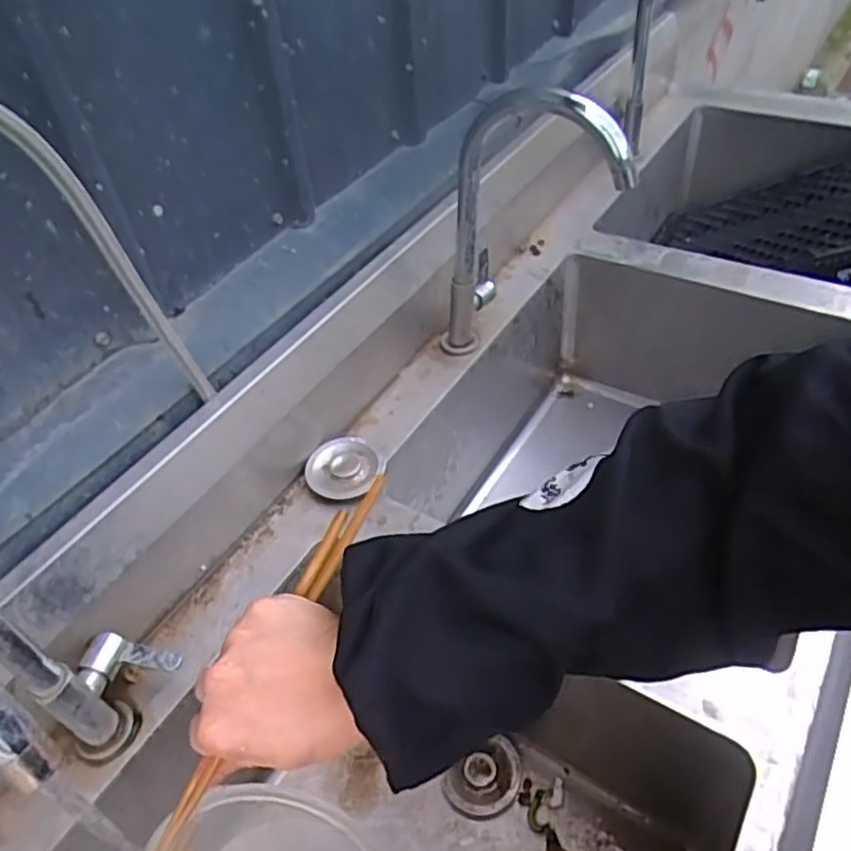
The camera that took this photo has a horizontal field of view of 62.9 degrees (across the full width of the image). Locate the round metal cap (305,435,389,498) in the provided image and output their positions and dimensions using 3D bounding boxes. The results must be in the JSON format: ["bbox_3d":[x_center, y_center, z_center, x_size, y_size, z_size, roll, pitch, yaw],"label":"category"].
[{"bbox_3d":[-0.088,0.046,0.751,0.078,0.019,0.082,-2,46,2],"label":"round metal cap"}]

